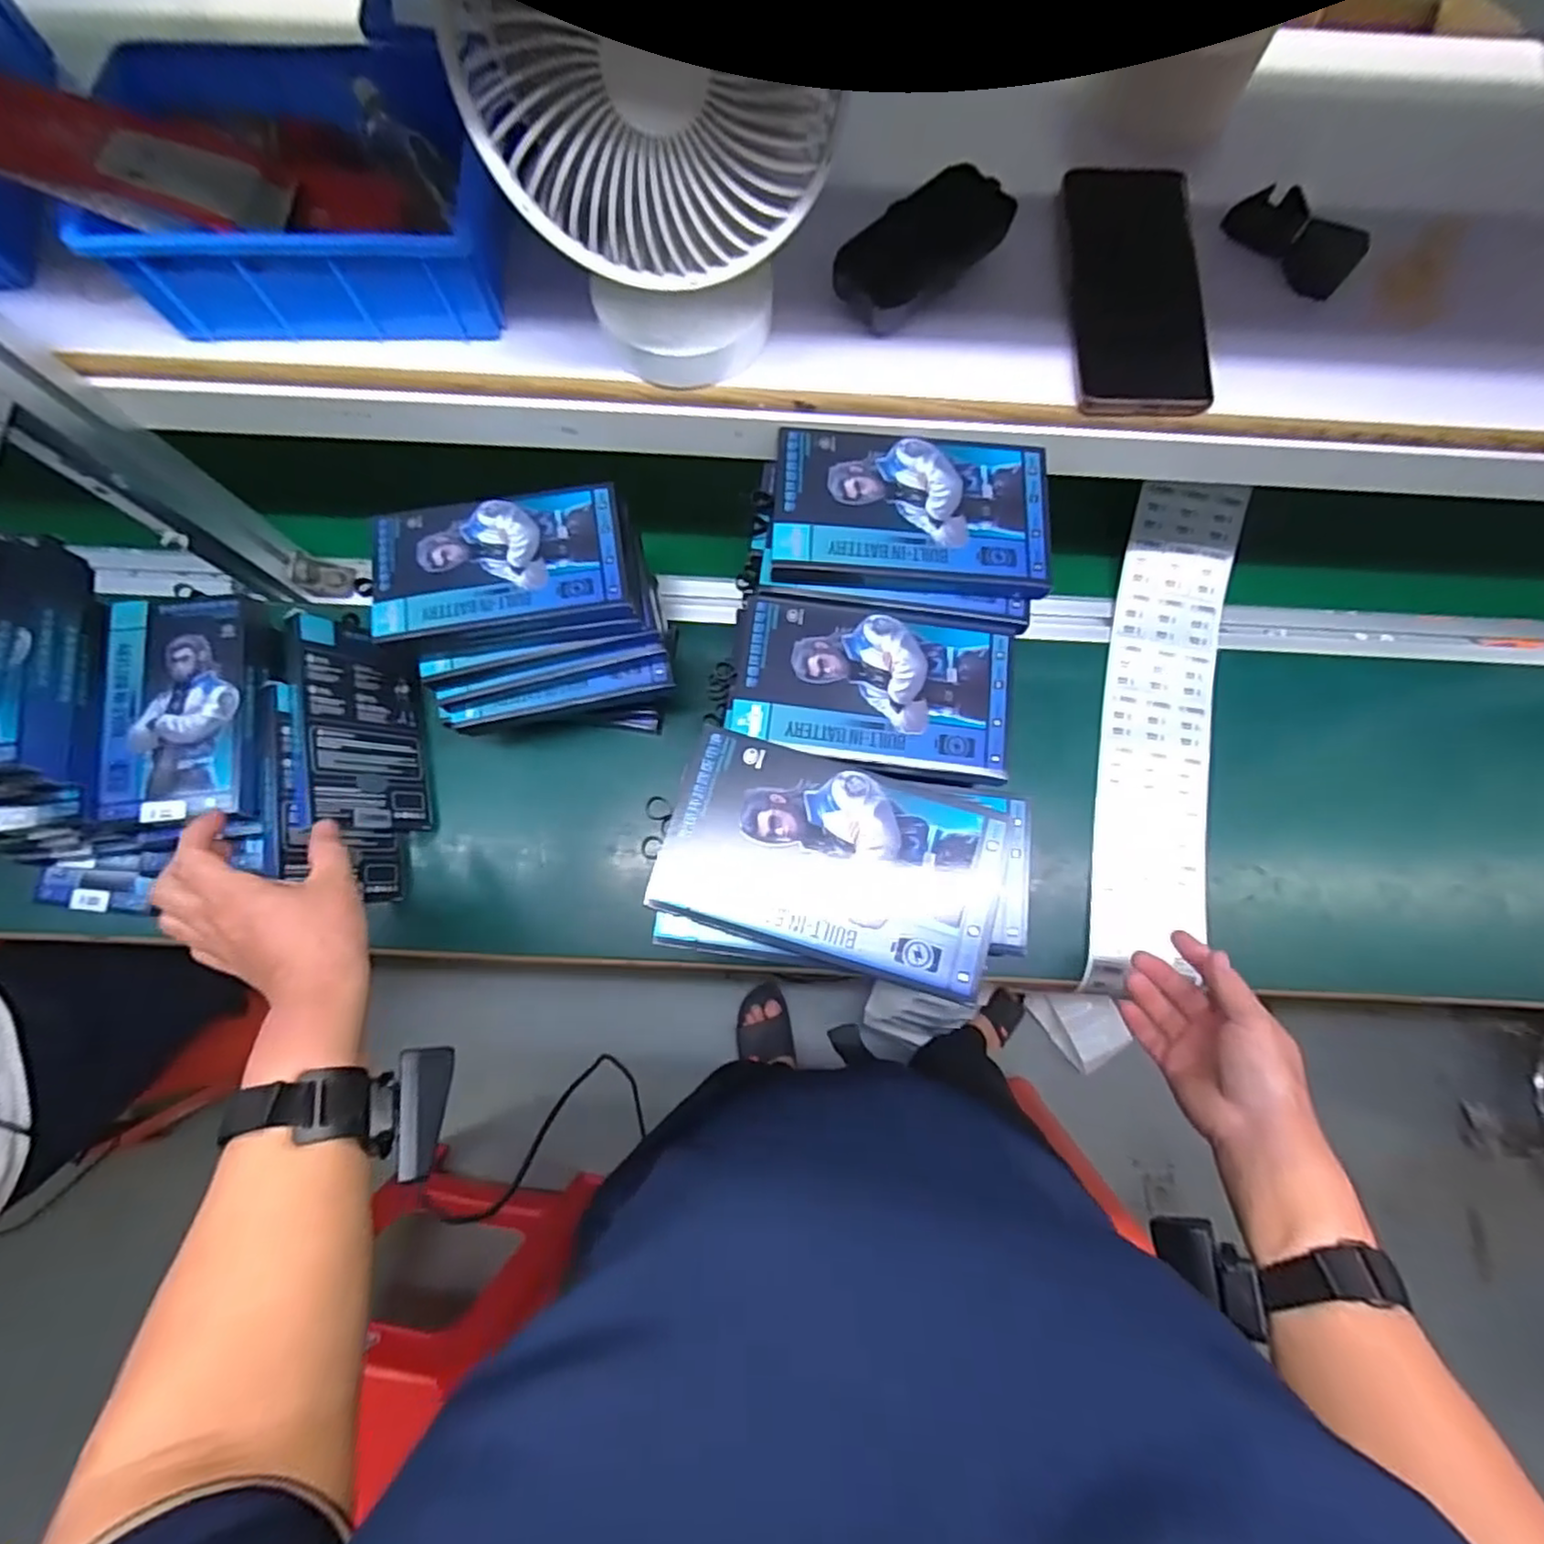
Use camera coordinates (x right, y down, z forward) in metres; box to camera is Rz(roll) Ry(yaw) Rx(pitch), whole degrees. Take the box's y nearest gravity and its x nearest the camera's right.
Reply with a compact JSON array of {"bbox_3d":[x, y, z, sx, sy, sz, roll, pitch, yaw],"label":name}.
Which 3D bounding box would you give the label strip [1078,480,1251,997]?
[{"bbox_3d":[0.334,-0.036,0.574,0.093,0.049,0.430,9,78,1],"label":"label strip"}]

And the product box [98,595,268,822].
[{"bbox_3d":[-0.424,-0.048,0.486,0.096,0.027,0.163,-8,78,-3],"label":"product box"}]

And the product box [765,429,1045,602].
[{"bbox_3d":[0.083,-0.157,0.404,0.161,0.016,0.095,3,78,0],"label":"product box"}]

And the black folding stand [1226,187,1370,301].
[{"bbox_3d":[0.313,-0.320,0.402,0.042,0.012,0.076,-37,81,-8],"label":"black folding stand"}]

